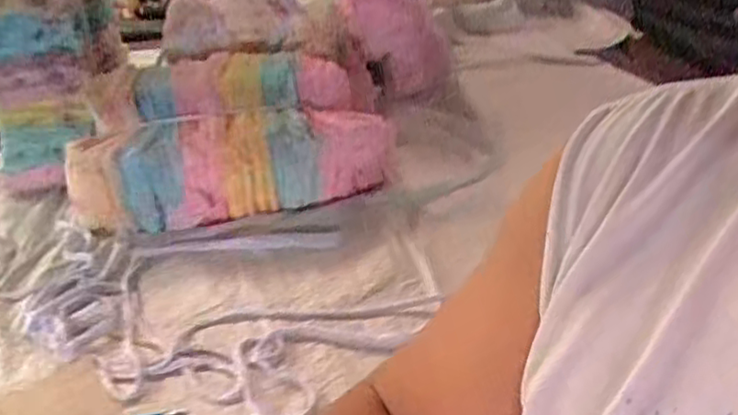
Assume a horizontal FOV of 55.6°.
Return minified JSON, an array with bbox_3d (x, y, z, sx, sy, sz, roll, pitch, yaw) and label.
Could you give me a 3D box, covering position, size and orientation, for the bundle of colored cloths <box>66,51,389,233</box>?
[{"bbox_3d":[-0.198,-0.118,1.023,0.419,0.167,0.259,-6,33,0],"label":"bundle of colored cloths"}]

